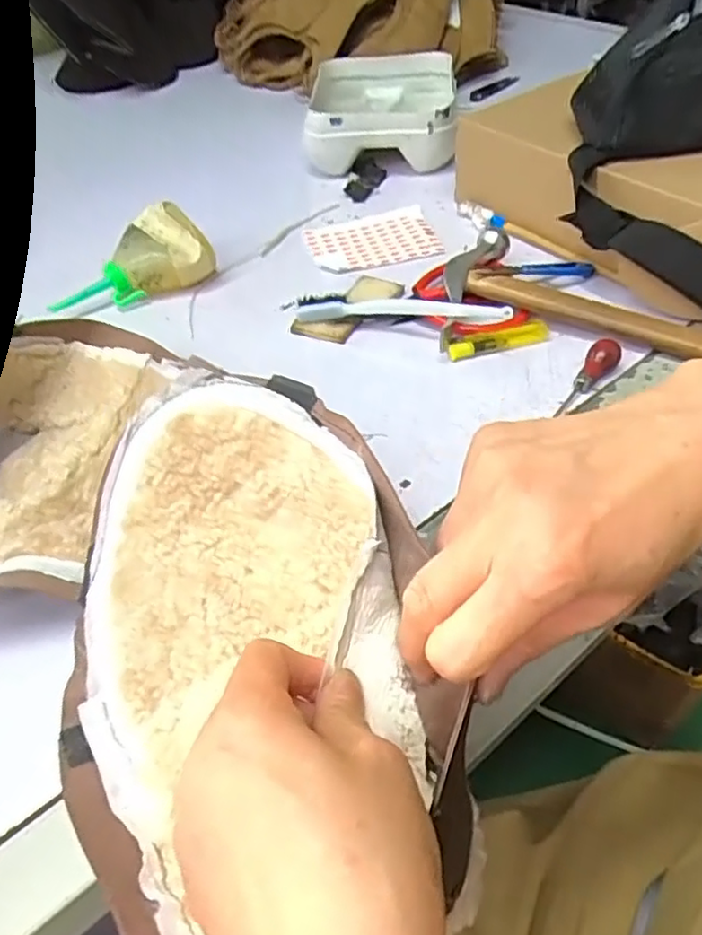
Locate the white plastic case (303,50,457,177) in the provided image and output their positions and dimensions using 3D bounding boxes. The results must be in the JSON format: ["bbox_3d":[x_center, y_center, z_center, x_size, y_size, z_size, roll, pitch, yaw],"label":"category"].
[{"bbox_3d":[0.035,-0.392,0.730,0.157,0.069,0.182,1,48,6],"label":"white plastic case"}]

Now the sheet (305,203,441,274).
[{"bbox_3d":[0.019,-0.217,0.615,0.116,0.010,0.094,-13,50,-4],"label":"sheet"}]

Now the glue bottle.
[{"bbox_3d":[-0.188,-0.176,0.559,0.133,0.058,0.059,-16,49,-10],"label":"glue bottle"}]

